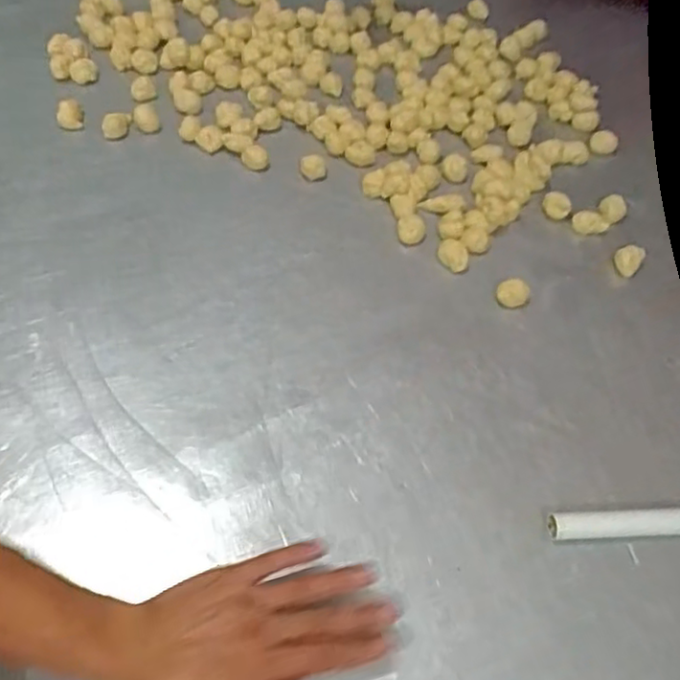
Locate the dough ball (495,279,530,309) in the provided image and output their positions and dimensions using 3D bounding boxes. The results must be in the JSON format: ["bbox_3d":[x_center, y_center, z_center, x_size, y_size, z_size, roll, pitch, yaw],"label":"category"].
[{"bbox_3d":[0.181,-0.050,0.703,0.031,0.015,0.033,2,56,-3],"label":"dough ball"}]

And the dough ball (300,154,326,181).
[{"bbox_3d":[-0.032,-0.203,0.784,0.030,0.019,0.025,0,56,-5],"label":"dough ball"}]

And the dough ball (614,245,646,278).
[{"bbox_3d":[0.318,-0.088,0.741,0.028,0.013,0.036,28,59,14],"label":"dough ball"}]

